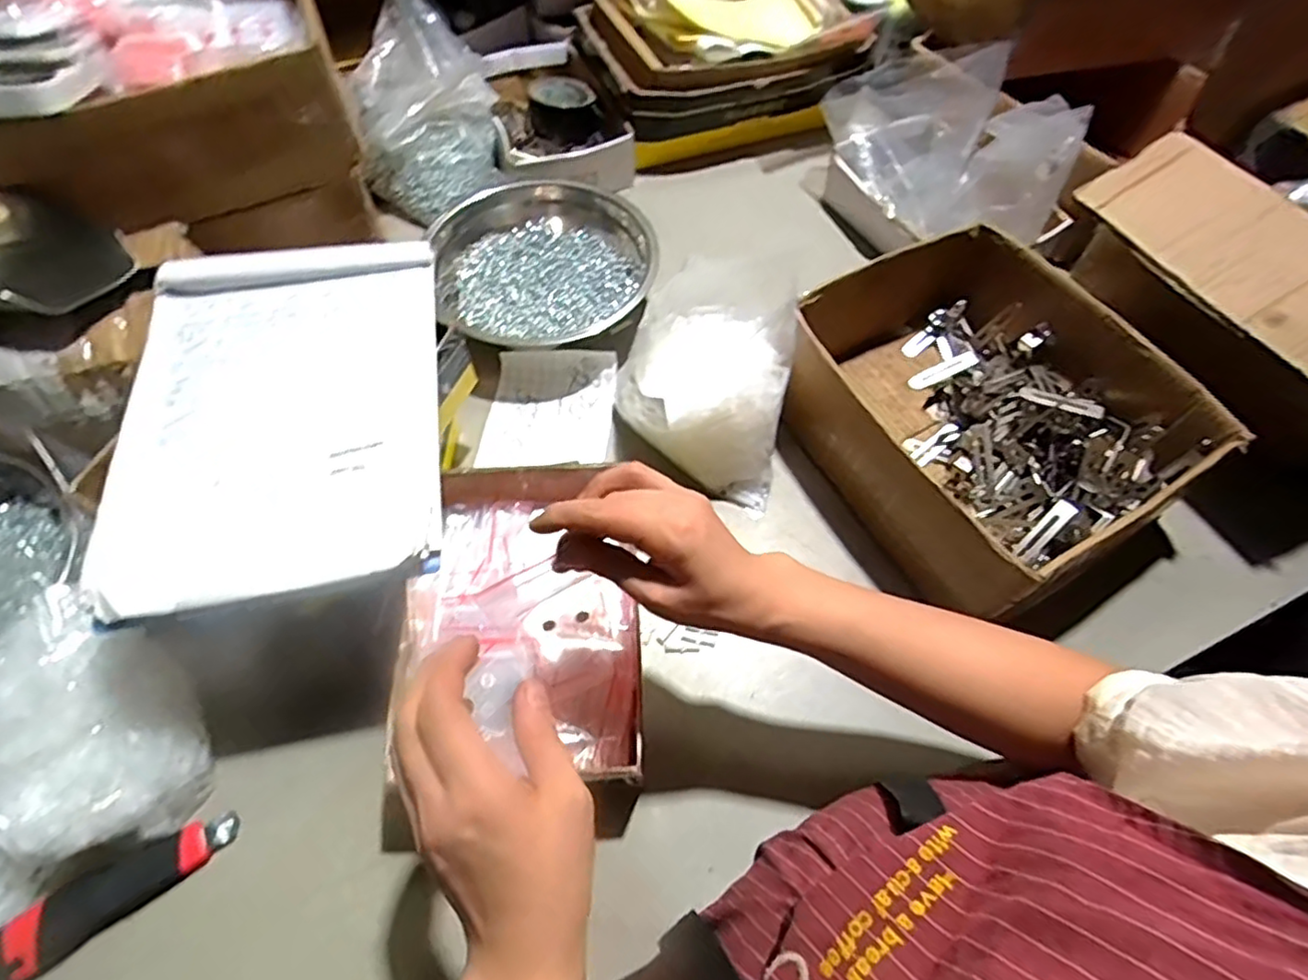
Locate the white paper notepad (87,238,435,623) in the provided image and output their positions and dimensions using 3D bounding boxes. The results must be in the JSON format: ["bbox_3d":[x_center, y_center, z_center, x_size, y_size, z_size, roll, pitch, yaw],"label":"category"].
[{"bbox_3d":[-0.270,-0.067,0.477,0.217,0.015,0.299,-10,61,-6],"label":"white paper notepad"}]

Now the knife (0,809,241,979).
[{"bbox_3d":[-0.377,0.279,0.452,0.159,0.023,0.040,-31,65,-17],"label":"knife"}]

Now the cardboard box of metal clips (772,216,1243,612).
[{"bbox_3d":[0.291,-0.079,0.611,0.273,0.120,0.328,-29,64,-16],"label":"cardboard box of metal clips"}]

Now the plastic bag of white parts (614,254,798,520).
[{"bbox_3d":[0.051,-0.109,0.625,0.151,0.110,0.203,10,61,5],"label":"plastic bag of white parts"}]

